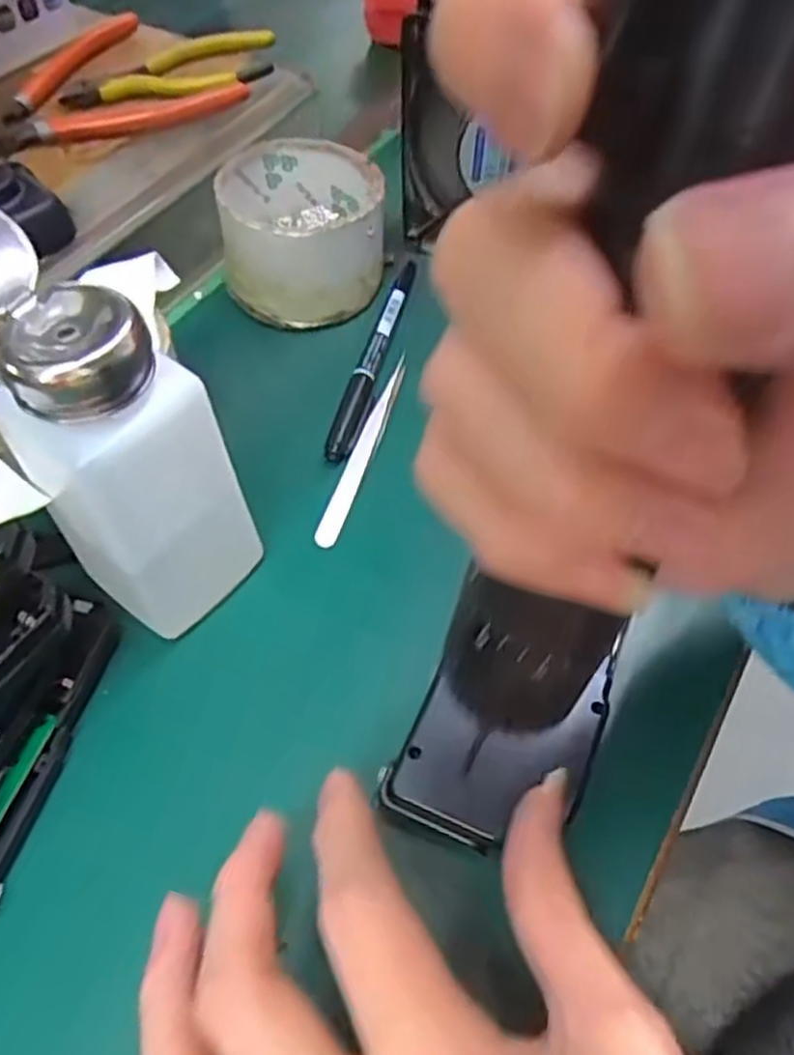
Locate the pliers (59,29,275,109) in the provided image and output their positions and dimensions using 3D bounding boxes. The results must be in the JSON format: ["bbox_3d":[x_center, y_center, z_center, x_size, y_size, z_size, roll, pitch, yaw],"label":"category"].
[{"bbox_3d":[-0.118,-0.241,0.403,0.116,0.012,0.045,-18,58,-11],"label":"pliers"}]

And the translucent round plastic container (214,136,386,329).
[{"bbox_3d":[-0.048,-0.147,0.388,0.081,0.058,0.084,1,56,2],"label":"translucent round plastic container"}]

